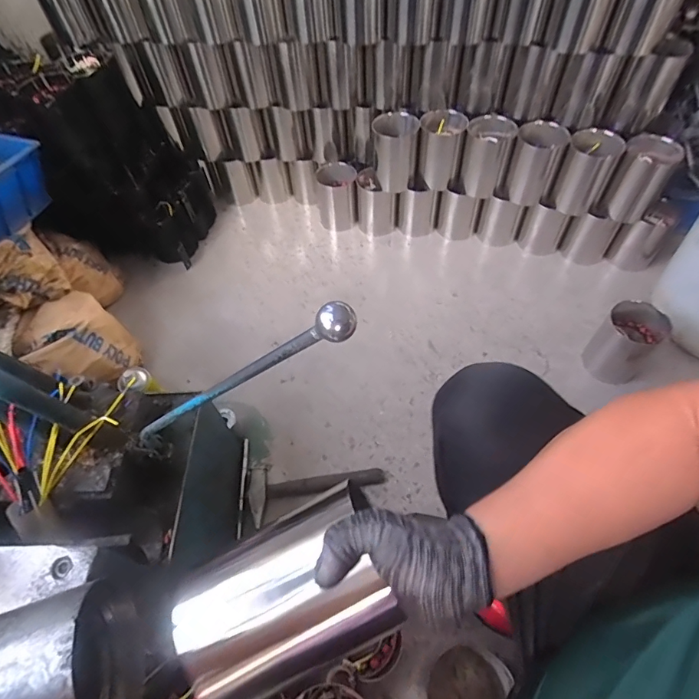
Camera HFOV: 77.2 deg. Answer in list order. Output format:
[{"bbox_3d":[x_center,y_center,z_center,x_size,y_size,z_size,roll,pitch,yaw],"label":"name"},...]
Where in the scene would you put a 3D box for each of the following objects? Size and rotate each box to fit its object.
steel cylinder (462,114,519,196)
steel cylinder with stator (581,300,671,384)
[{"bbox_3d":[0.382,-0.542,1.215,0.122,0.171,0.136,12,57,12],"label":"steel cylinder"},{"bbox_3d":[0.626,-0.017,0.996,0.118,0.169,0.124,-2,55,3],"label":"steel cylinder with stator"}]

